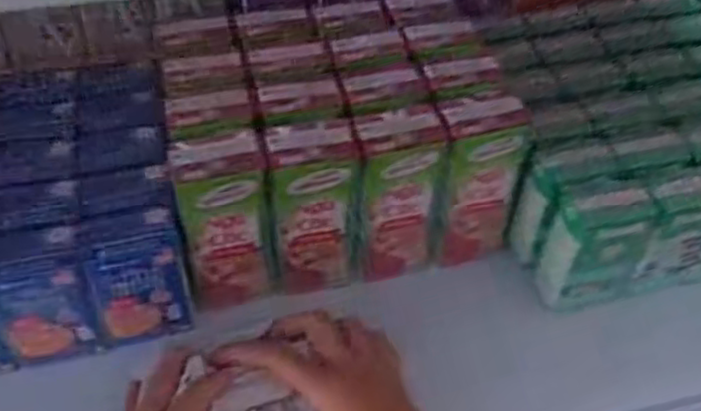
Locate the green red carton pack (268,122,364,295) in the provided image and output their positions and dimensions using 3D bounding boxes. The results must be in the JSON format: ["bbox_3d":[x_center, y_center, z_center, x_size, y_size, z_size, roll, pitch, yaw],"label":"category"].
[{"bbox_3d":[-0.020,0.005,0.445,0.055,0.122,0.034,-12,48,-13],"label":"green red carton pack"}]

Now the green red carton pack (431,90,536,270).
[{"bbox_3d":[0.081,-0.013,0.461,0.054,0.117,0.034,-4,47,-6],"label":"green red carton pack"}]

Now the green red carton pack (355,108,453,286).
[{"bbox_3d":[0.029,-0.005,0.455,0.051,0.115,0.037,-14,48,-14],"label":"green red carton pack"}]

